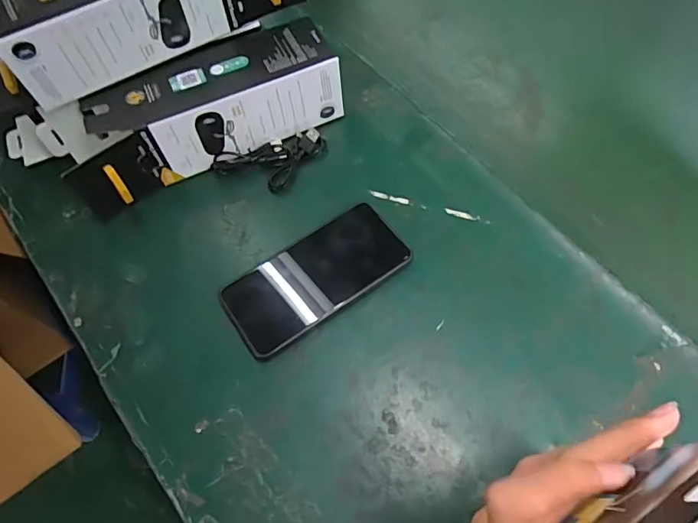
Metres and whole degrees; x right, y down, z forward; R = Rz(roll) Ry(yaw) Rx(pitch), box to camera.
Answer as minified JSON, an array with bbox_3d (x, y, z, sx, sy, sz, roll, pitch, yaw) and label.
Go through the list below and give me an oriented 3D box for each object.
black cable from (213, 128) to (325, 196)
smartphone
[{"bbox_3d":[-0.075,-0.100,0.491,0.111,0.016,0.057,-20,65,-9],"label":"black cable"},{"bbox_3d":[-0.030,0.013,0.435,0.161,0.014,0.076,-33,68,-15],"label":"smartphone"}]

